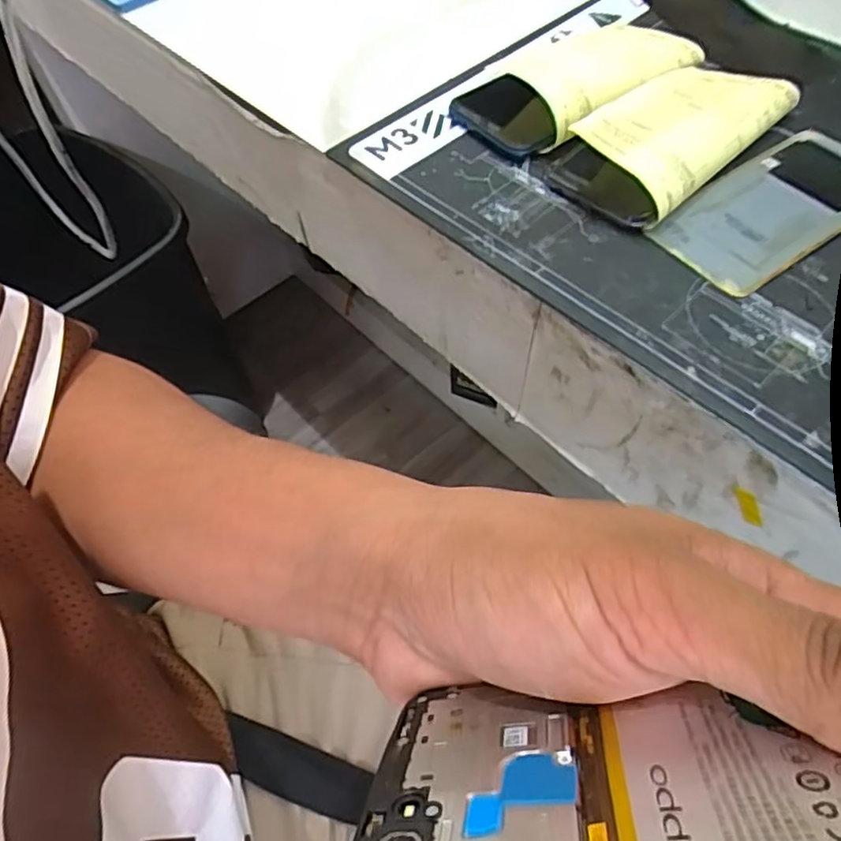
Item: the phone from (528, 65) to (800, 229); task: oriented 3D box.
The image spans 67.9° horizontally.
[{"bbox_3d":[0.152,-0.178,0.378,0.151,0.033,0.086,-34,61,-17],"label":"phone"}]

